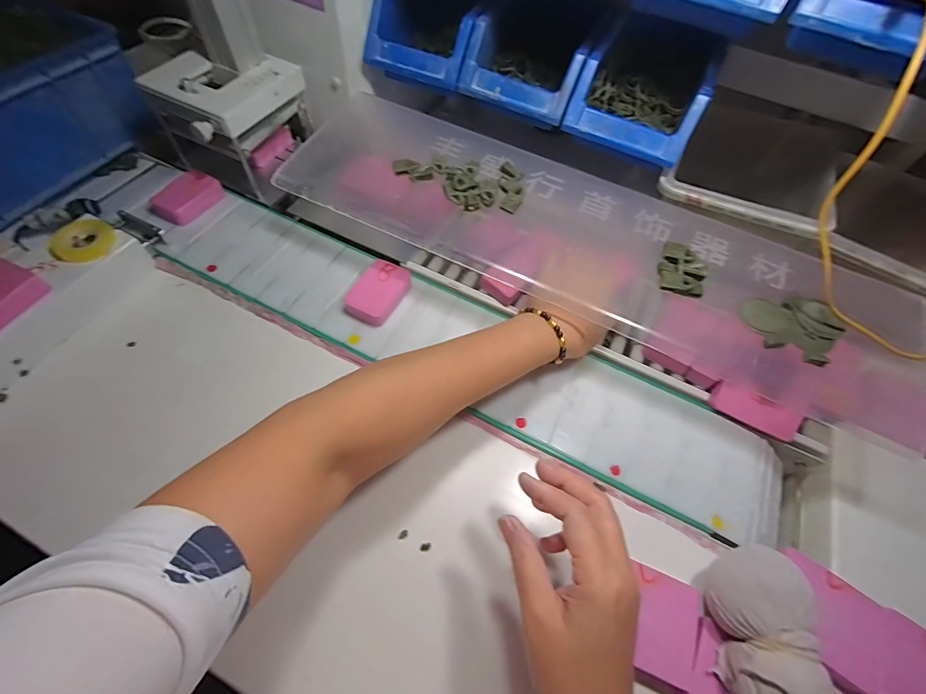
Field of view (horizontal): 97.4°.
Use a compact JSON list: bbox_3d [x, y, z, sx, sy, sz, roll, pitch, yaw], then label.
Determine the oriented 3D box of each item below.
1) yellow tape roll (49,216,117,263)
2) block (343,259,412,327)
[{"bbox_3d":[-0.389,-0.109,0.416,0.054,0.018,0.056,2,59,-3],"label":"yellow tape roll"},{"bbox_3d":[-0.092,-0.060,0.448,0.049,0.021,0.077,29,64,12],"label":"block"}]

